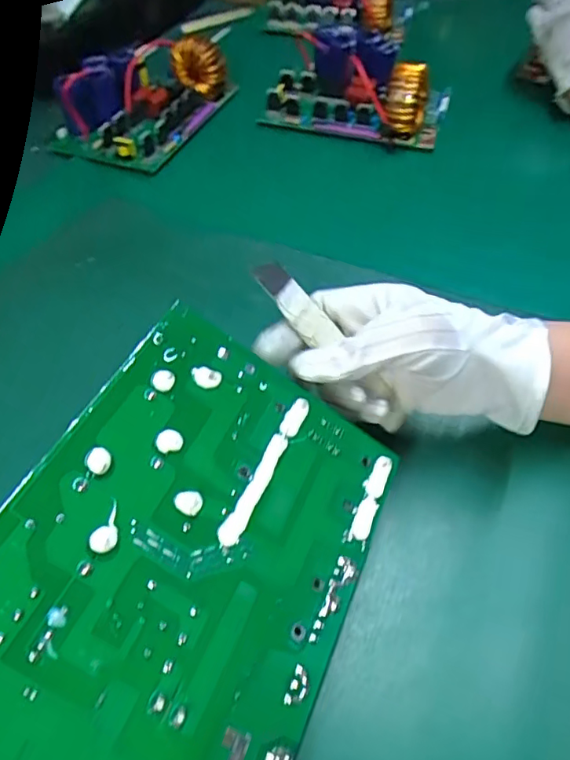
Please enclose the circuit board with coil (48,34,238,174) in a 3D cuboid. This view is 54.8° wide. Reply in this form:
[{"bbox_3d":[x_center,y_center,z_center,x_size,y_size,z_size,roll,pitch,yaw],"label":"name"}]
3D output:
[{"bbox_3d":[-0.154,-0.313,0.601,0.130,0.058,0.190,22,57,17],"label":"circuit board with coil"}]

